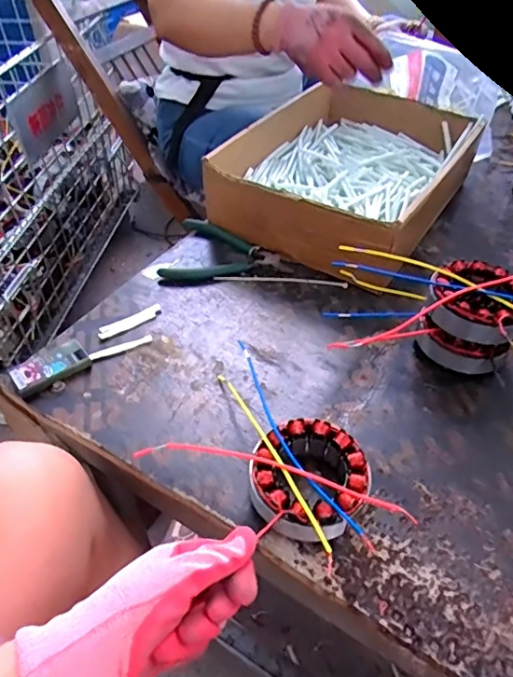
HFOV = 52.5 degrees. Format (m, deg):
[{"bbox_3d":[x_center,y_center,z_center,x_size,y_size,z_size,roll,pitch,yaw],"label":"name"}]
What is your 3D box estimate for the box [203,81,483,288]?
[{"bbox_3d":[0.124,-0.214,0.672,0.240,0.094,0.336,26,51,23],"label":"box"}]

